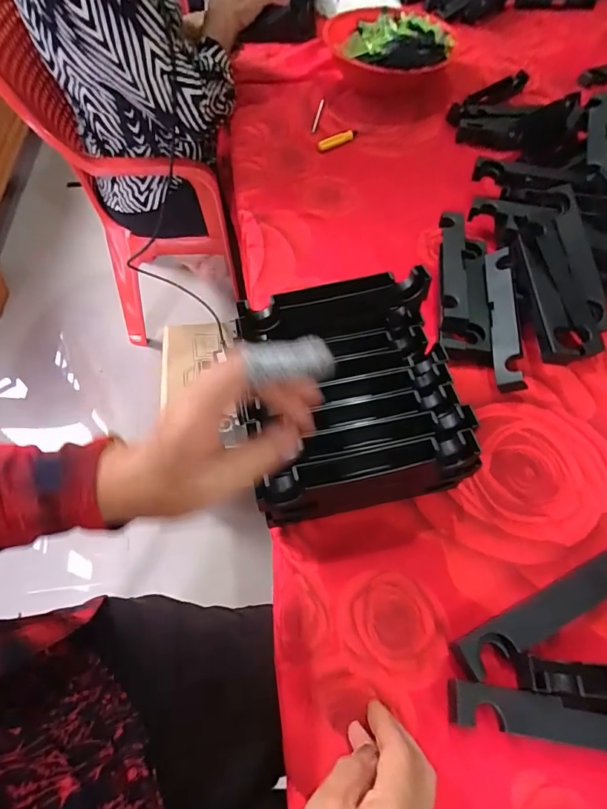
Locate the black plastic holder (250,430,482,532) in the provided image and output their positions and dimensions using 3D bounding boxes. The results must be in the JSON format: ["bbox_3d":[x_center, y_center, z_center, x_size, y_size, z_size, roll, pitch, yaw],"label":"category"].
[{"bbox_3d":[0.059,0.072,0.405,0.196,0.087,0.026,-11,57,-7],"label":"black plastic holder"}]

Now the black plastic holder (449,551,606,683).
[{"bbox_3d":[0.215,0.174,0.373,0.197,0.024,0.034,-22,59,-14],"label":"black plastic holder"}]

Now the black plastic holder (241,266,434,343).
[{"bbox_3d":[0.033,-0.100,0.441,0.194,0.041,0.028,-15,60,-10],"label":"black plastic holder"}]

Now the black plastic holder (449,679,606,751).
[{"bbox_3d":[0.211,0.242,0.329,0.196,0.028,0.028,7,57,5],"label":"black plastic holder"}]

